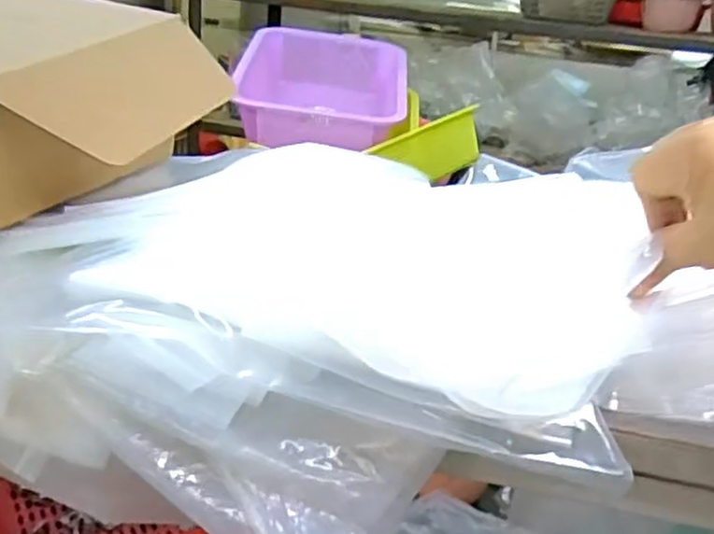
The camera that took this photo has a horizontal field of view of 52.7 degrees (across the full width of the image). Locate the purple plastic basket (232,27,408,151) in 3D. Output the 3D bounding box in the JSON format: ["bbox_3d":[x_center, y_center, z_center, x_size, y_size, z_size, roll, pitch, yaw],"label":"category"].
[{"bbox_3d":[-0.048,-0.242,0.985,0.225,0.119,0.309,4,22,-5],"label":"purple plastic basket"}]

